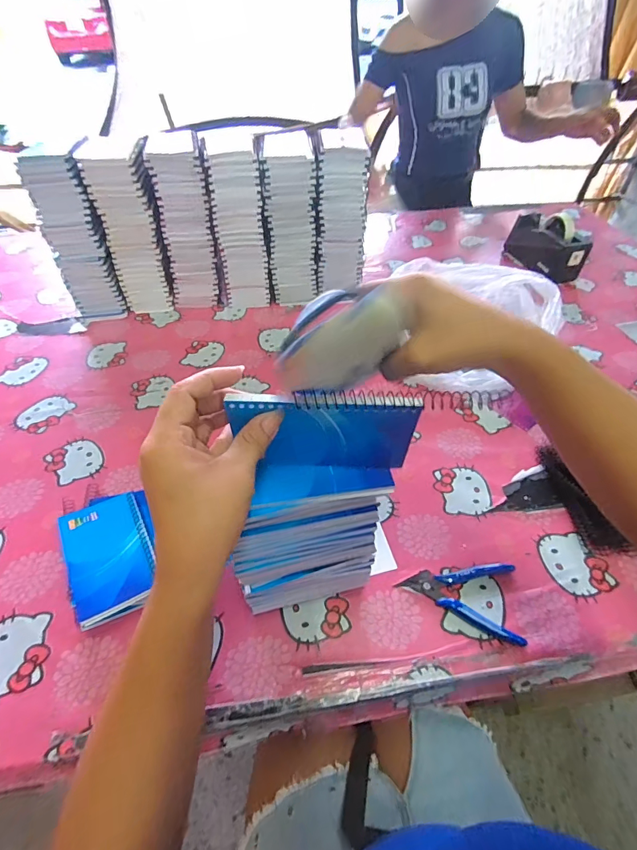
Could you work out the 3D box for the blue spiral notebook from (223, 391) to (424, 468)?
[{"bbox_3d":[0.004,0.005,0.293,0.125,0.086,0.017,0,47,-1],"label":"blue spiral notebook"}]

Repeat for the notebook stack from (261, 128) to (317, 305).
[{"bbox_3d":[-0.055,-0.400,0.817,0.094,0.287,0.114,-4,47,-4],"label":"notebook stack"}]

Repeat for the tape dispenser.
[{"bbox_3d":[0.541,-0.436,0.979,0.074,0.113,0.214,-15,49,-14],"label":"tape dispenser"}]

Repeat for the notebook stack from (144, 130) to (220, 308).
[{"bbox_3d":[-0.264,-0.398,0.805,0.096,0.301,0.122,-10,48,-9],"label":"notebook stack"}]

